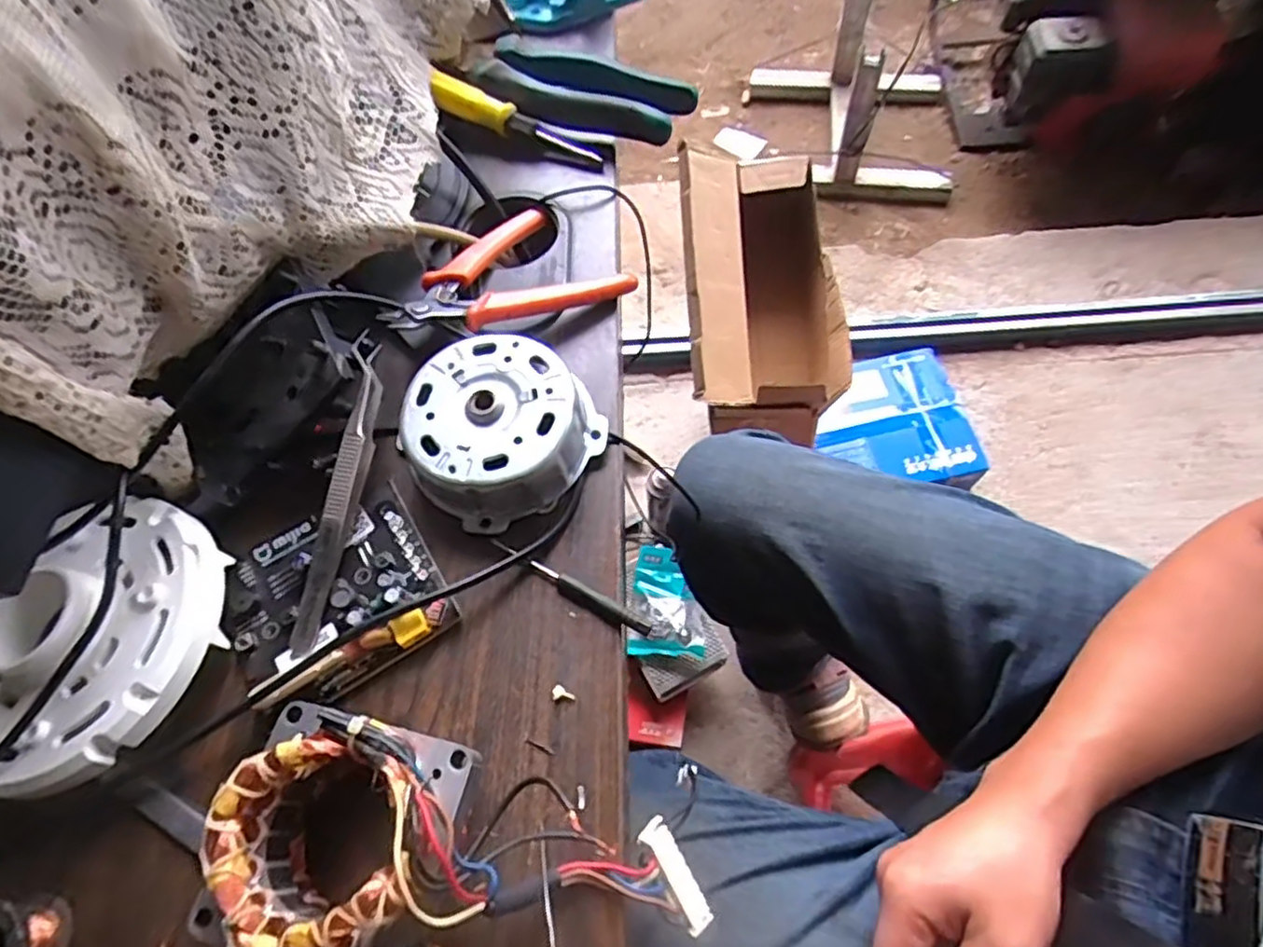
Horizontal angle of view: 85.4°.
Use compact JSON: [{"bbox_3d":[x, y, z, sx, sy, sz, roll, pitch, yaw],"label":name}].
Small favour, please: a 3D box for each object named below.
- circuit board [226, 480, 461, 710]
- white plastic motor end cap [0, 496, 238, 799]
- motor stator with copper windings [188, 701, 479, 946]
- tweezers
[{"bbox_3d":[-0.123,0.047,0.277,0.082,0.014,0.077,-29,64,-13],"label":"circuit board"},{"bbox_3d":[-0.212,0.063,0.265,0.097,0.030,0.110,22,65,13],"label":"white plastic motor end cap"},{"bbox_3d":[-0.090,0.119,0.222,0.075,0.048,0.069,11,63,8],"label":"motor stator with copper windings"},{"bbox_3d":[-0.122,0.006,0.290,0.012,0.015,0.135,7,76,6],"label":"tweezers"}]

